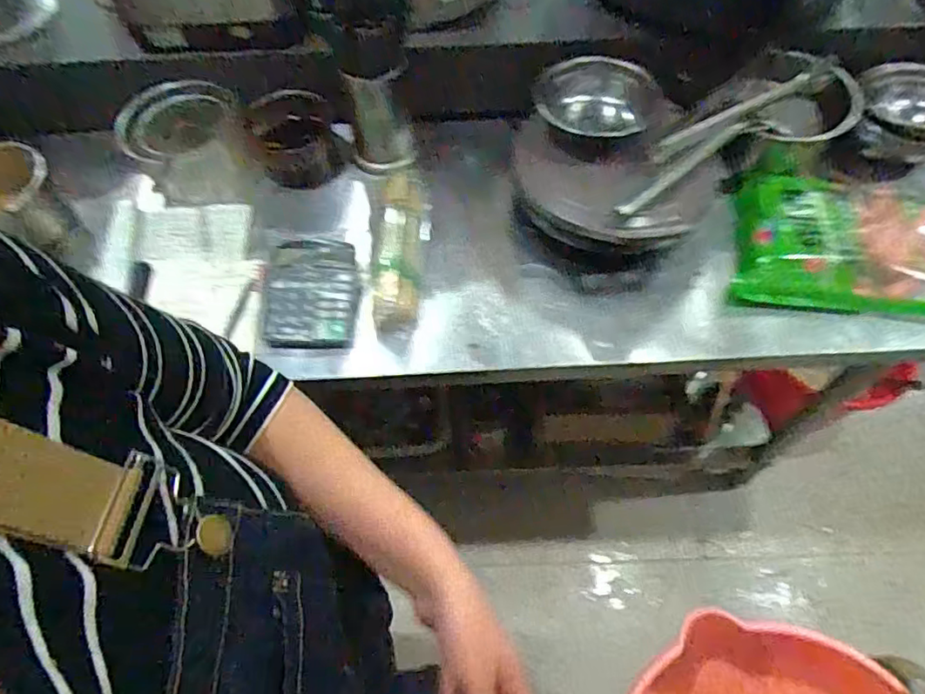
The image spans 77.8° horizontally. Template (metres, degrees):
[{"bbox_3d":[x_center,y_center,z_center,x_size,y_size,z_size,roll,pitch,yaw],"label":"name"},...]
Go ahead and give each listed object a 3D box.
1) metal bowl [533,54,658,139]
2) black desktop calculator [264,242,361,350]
[{"bbox_3d":[0.193,-0.356,0.838,0.166,0.061,0.166,-2,62,3],"label":"metal bowl"},{"bbox_3d":[-0.203,-0.069,0.777,0.125,0.040,0.146,-3,62,2],"label":"black desktop calculator"}]

